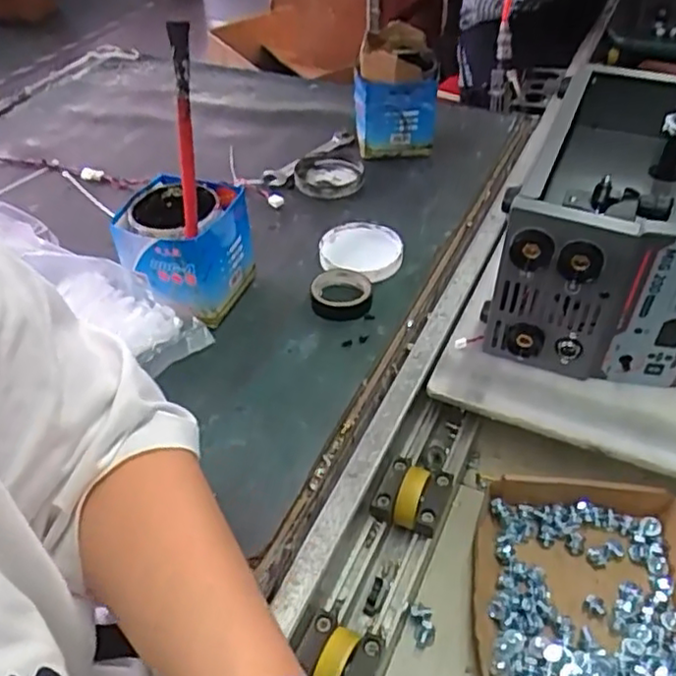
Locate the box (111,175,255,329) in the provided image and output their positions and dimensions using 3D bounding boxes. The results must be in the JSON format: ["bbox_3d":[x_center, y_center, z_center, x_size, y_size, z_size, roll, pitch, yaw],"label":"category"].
[{"bbox_3d":[-0.146,-0.081,0.625,0.099,0.108,0.096,12,46,16],"label":"box"}]

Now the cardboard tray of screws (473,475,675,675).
[{"bbox_3d":[0.187,0.189,0.484,0.165,0.026,0.178,3,44,8],"label":"cardboard tray of screws"}]

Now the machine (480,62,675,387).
[{"bbox_3d":[0.268,-0.113,0.614,0.174,0.156,0.315,17,48,21],"label":"machine"}]

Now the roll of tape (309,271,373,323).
[{"bbox_3d":[0.003,-0.041,0.643,0.058,0.016,0.063,-2,44,2],"label":"roll of tape"}]

